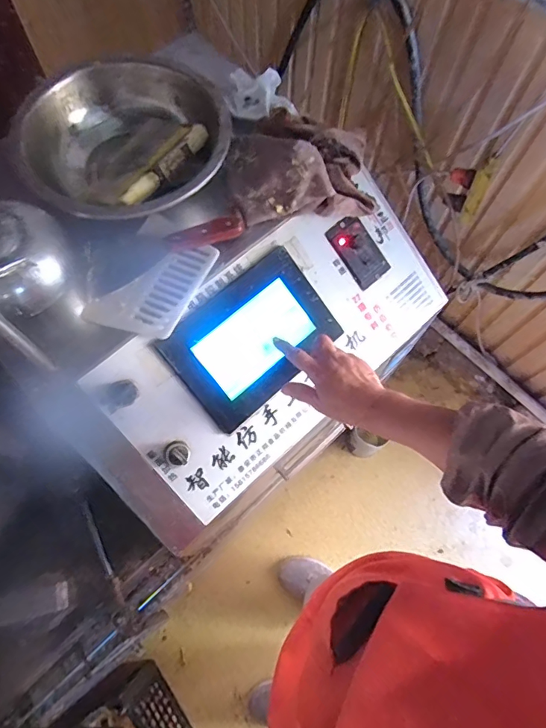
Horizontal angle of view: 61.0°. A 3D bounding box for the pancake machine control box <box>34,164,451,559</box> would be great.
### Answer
[{"bbox_3d":[0.006,-0.025,0.668,0.511,0.127,0.271,-40,104,-17],"label":"pancake machine control box"}]

